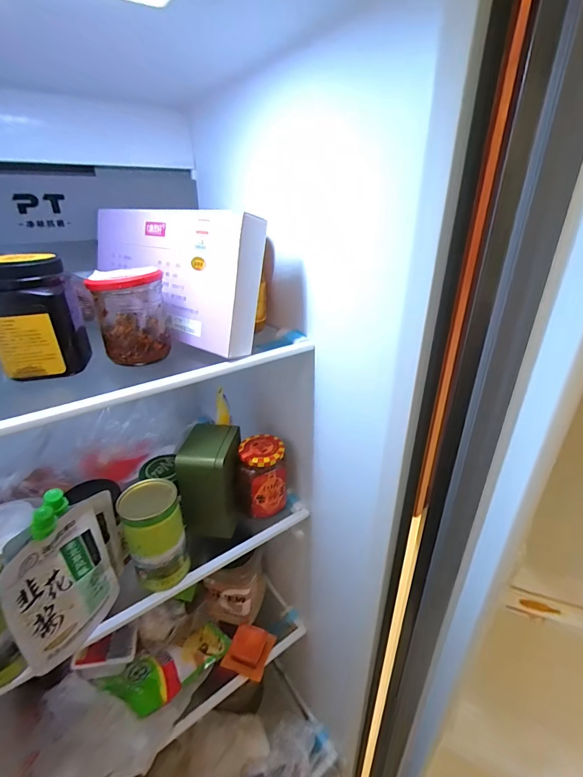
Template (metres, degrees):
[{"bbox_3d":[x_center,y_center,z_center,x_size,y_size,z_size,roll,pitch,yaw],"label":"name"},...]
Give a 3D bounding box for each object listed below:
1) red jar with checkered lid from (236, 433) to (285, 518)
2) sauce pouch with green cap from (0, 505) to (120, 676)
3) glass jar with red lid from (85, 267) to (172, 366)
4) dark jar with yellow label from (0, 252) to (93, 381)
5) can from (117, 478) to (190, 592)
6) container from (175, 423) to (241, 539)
[{"bbox_3d":[-0.044,0.128,0.534,0.070,0.099,0.060,-2,28,-4],"label":"red jar with checkered lid"},{"bbox_3d":[-0.228,0.190,0.362,0.017,0.171,0.099,12,30,22],"label":"sauce pouch with green cap"},{"bbox_3d":[-0.159,-0.072,0.371,0.062,0.088,0.059,-9,29,-16],"label":"glass jar with red lid"},{"bbox_3d":[-0.231,-0.064,0.329,0.057,0.102,0.056,-8,29,-14],"label":"dark jar with yellow label"},{"bbox_3d":[-0.163,0.177,0.442,0.061,0.120,0.059,0,28,0],"label":"can"},{"bbox_3d":[-0.110,0.128,0.511,0.068,0.138,0.083,2,28,4],"label":"container"}]

